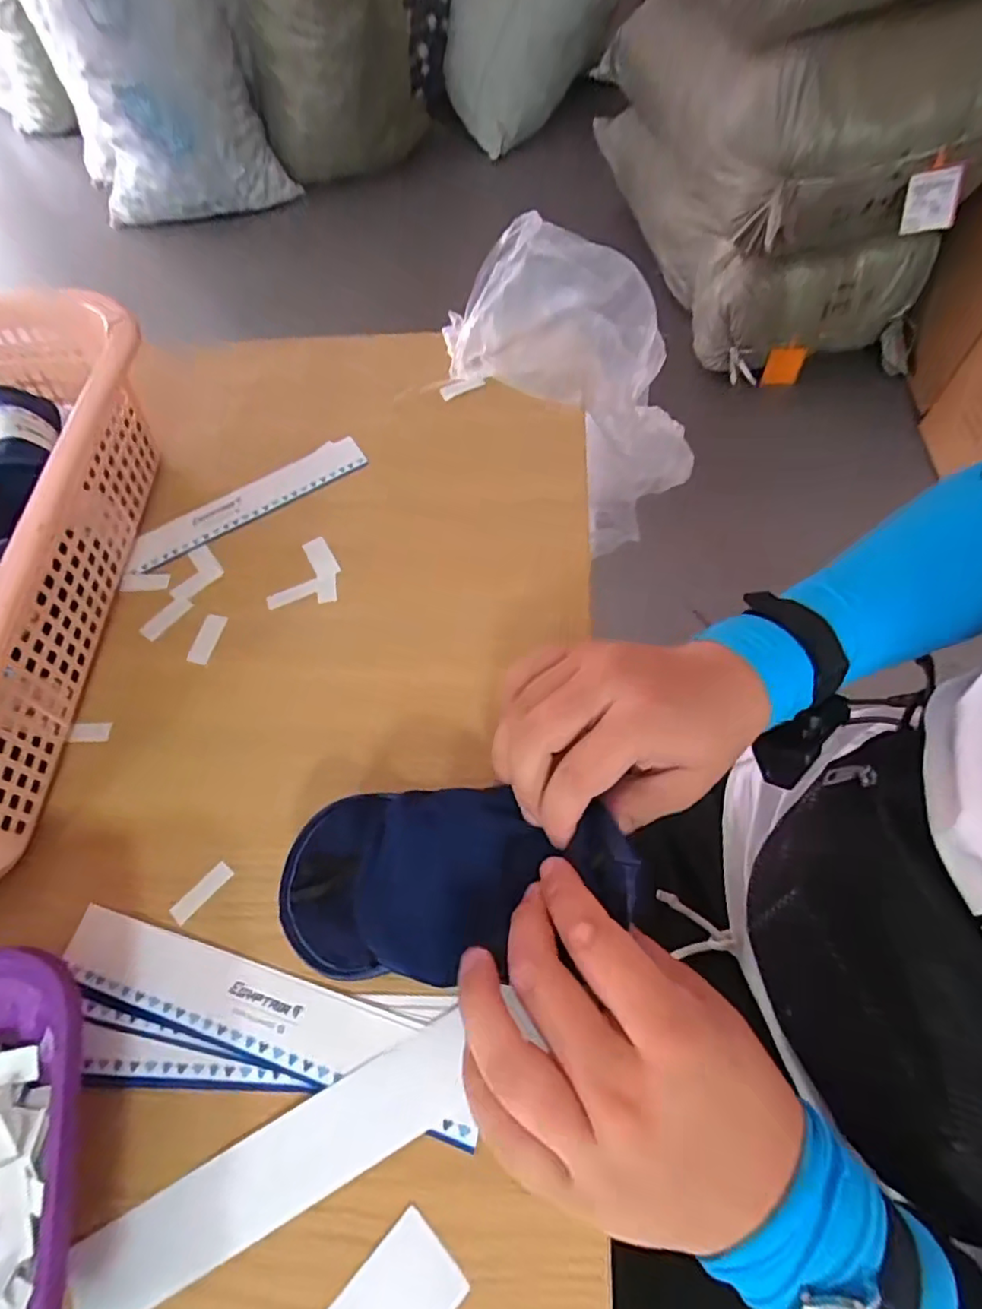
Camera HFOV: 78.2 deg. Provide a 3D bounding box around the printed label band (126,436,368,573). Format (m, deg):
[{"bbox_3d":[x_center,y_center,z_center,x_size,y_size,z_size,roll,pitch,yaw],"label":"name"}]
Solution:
[{"bbox_3d":[-0.173,-0.108,0.431,0.174,0.004,0.033,-30,70,-9],"label":"printed label band"}]

